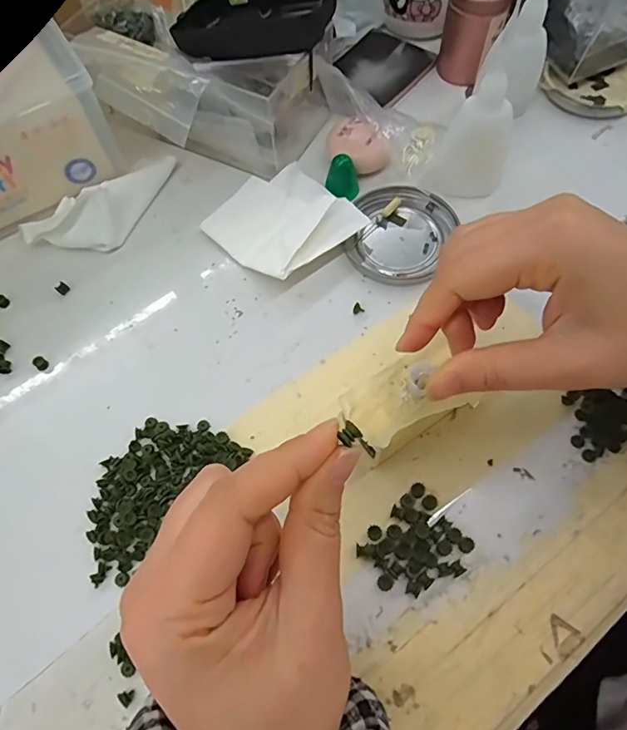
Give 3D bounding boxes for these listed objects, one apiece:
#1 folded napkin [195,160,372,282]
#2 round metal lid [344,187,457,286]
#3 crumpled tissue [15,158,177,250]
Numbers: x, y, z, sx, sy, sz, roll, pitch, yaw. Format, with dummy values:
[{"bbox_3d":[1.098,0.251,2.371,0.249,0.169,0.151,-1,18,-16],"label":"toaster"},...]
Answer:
[{"bbox_3d":[-0.020,-0.102,0.333,0.089,0.025,0.084,40,73,18],"label":"folded napkin"},{"bbox_3d":[0.056,-0.091,0.333,0.068,0.010,0.075,26,69,13],"label":"round metal lid"},{"bbox_3d":[-0.147,-0.111,0.344,0.114,0.024,0.054,-26,67,-10],"label":"crumpled tissue"}]

